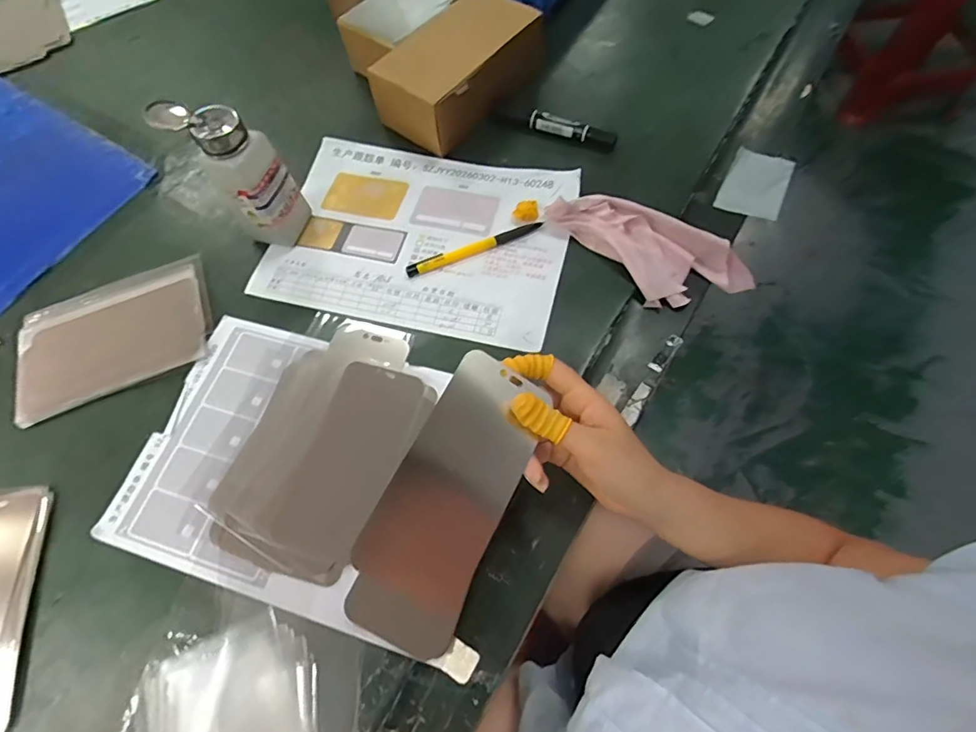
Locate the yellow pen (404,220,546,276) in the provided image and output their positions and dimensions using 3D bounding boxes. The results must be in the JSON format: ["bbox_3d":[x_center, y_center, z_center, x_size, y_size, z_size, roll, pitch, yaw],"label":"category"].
[{"bbox_3d":[-0.013,-0.117,0.474,0.139,0.008,0.015,-21,65,-7],"label":"yellow pen"}]

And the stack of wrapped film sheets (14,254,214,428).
[{"bbox_3d":[-0.353,-0.031,0.459,0.175,0.004,0.121,-21,65,-7],"label":"stack of wrapped film sheets"}]

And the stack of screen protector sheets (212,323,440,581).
[{"bbox_3d":[-0.135,0.062,0.408,0.130,0.008,0.206,23,68,13],"label":"stack of screen protector sheets"}]

